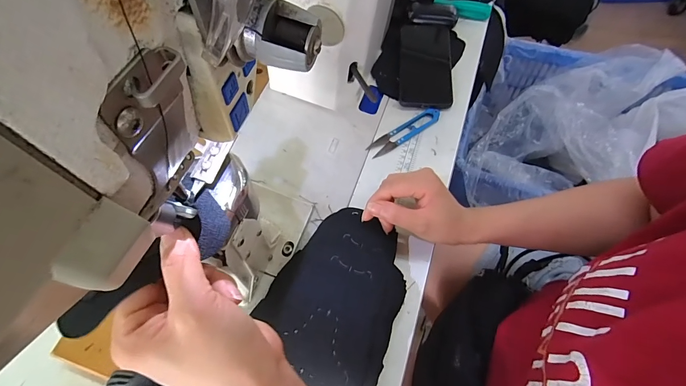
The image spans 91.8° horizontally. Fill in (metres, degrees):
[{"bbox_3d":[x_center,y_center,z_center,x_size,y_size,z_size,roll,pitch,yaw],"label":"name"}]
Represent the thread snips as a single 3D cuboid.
[{"bbox_3d":[0.088,-0.088,0.475,0.116,0.012,0.026,-31,63,-12],"label":"thread snips"}]

